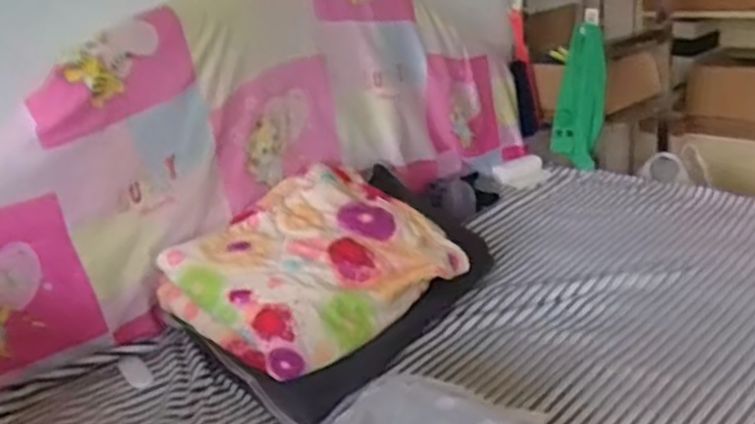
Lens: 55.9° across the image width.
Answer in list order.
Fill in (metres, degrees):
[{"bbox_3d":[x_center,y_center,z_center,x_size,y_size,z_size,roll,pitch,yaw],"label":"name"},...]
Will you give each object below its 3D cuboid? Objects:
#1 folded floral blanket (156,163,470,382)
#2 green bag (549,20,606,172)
[{"bbox_3d":[-0.113,0.087,1.259,0.363,0.111,0.432,33,50,24],"label":"folded floral blanket"},{"bbox_3d":[0.502,-0.272,1.785,0.126,0.374,0.040,0,23,16],"label":"green bag"}]

